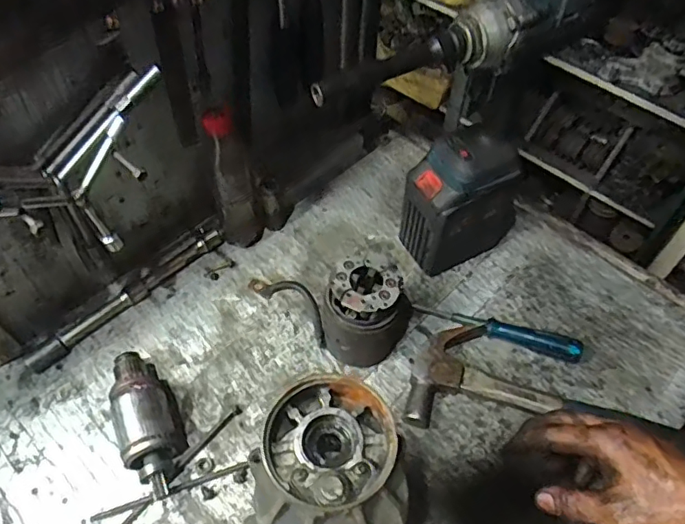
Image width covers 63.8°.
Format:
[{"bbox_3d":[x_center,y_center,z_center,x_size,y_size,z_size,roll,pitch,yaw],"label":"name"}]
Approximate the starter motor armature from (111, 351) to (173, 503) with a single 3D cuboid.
[{"bbox_3d":[-0.193,0.157,0.541,0.055,0.050,0.151,-18,56,-16],"label":"starter motor armature"}]

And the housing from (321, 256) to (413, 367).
[{"bbox_3d":[0.030,0.046,0.588,0.088,0.117,0.096,1,54,-1],"label":"housing"}]

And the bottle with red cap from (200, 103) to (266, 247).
[{"bbox_3d":[-0.123,-0.092,0.628,0.045,0.182,0.046,-16,57,-13],"label":"bottle with red cap"}]

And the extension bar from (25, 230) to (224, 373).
[{"bbox_3d":[-0.244,0.039,0.644,0.254,0.020,0.017,-39,64,-25],"label":"extension bar"}]

